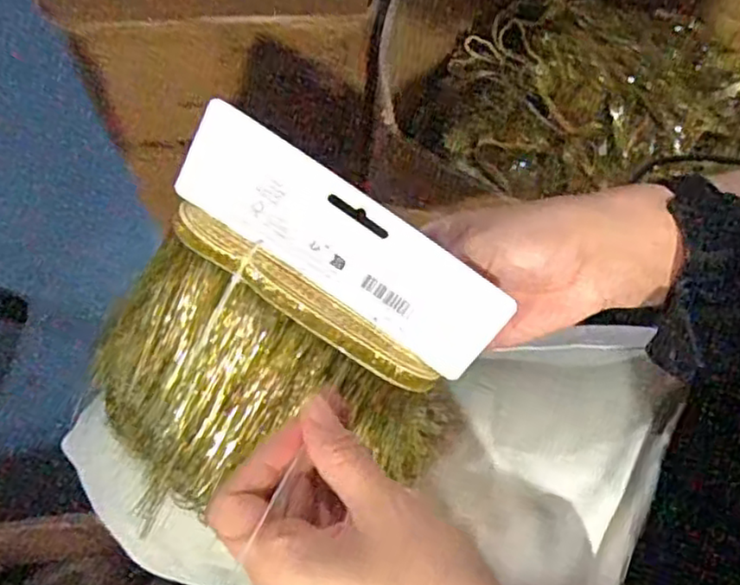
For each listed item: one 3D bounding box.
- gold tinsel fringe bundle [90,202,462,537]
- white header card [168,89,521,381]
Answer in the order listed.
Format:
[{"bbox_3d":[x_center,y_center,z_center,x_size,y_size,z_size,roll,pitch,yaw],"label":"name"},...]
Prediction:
[{"bbox_3d":[-0.065,0.065,0.372,0.177,0.170,0.035,37,26,2],"label":"gold tinsel fringe bundle"},{"bbox_3d":[-0.013,-0.023,0.322,0.160,0.055,0.005,34,33,-1],"label":"white header card"}]

